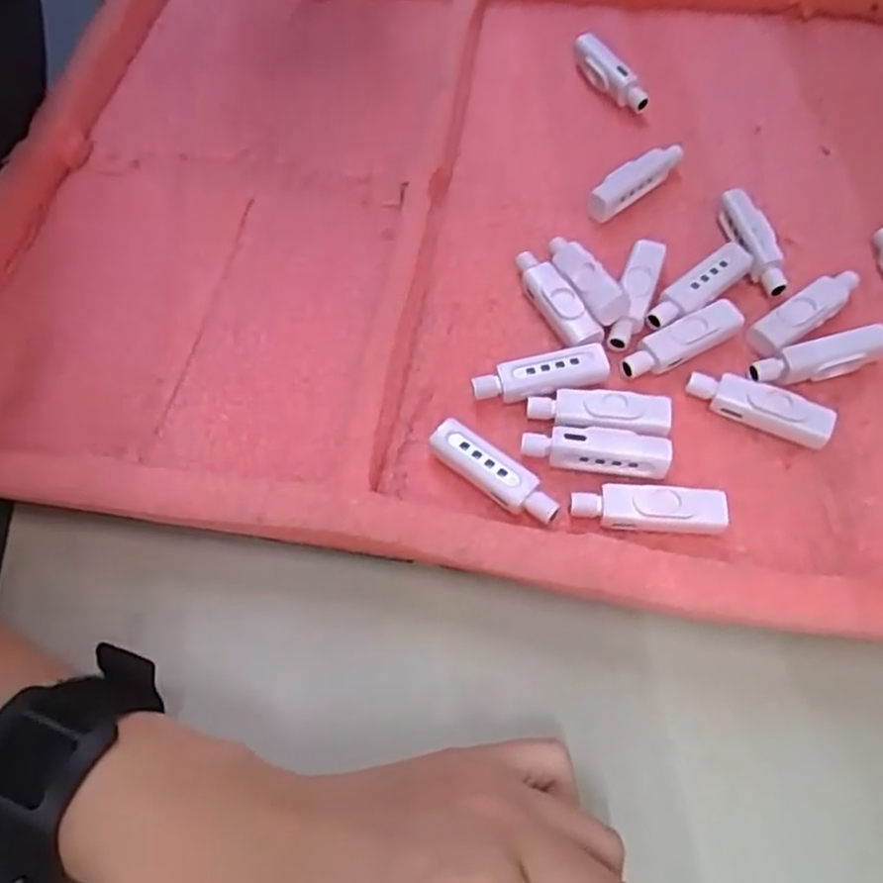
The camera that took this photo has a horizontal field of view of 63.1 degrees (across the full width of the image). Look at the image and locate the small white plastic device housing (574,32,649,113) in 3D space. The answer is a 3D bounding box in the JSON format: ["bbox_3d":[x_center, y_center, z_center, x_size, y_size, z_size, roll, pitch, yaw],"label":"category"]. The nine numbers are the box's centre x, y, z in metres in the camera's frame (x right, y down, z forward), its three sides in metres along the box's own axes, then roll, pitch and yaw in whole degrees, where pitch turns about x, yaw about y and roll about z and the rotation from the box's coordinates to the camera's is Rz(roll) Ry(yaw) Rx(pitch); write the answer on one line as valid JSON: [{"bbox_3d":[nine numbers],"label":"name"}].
[{"bbox_3d":[0.090,-0.198,0.388,0.011,0.016,0.056,-28,65,-12],"label":"small white plastic device housing"}]

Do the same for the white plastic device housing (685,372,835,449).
[{"bbox_3d":[0.128,-0.014,0.291,0.056,0.015,0.015,26,66,14],"label":"white plastic device housing"}]

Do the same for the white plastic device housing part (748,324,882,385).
[{"bbox_3d":[0.155,-0.033,0.298,0.059,0.016,0.012,-14,63,-6],"label":"white plastic device housing part"}]

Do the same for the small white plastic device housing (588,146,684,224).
[{"bbox_3d":[0.095,-0.128,0.353,0.055,0.015,0.014,-37,68,-16],"label":"small white plastic device housing"}]

